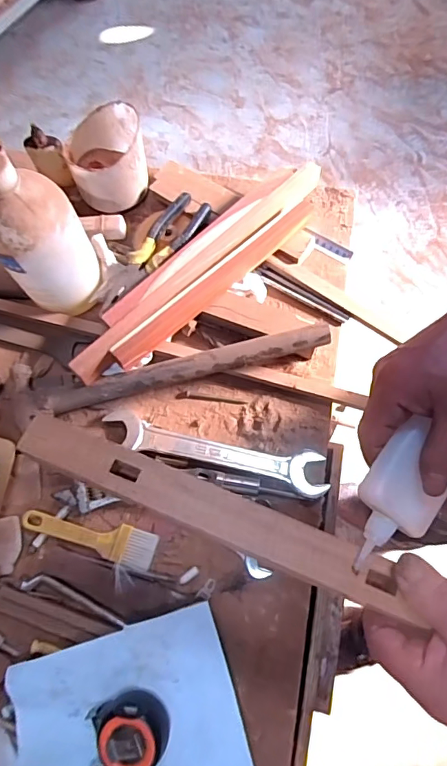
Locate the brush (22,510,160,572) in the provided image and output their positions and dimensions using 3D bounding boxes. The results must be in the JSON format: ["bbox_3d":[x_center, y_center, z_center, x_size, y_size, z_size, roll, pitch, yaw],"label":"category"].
[{"bbox_3d":[-0.144,0.161,0.500,0.146,0.008,0.038,13,71,7],"label":"brush"}]

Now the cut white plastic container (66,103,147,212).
[{"bbox_3d":[-0.148,-0.286,0.609,0.099,0.080,0.092,-10,70,-1],"label":"cut white plastic container"}]

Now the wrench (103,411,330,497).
[{"bbox_3d":[-0.011,0.077,0.530,0.251,0.013,0.048,11,71,6],"label":"wrench"}]

